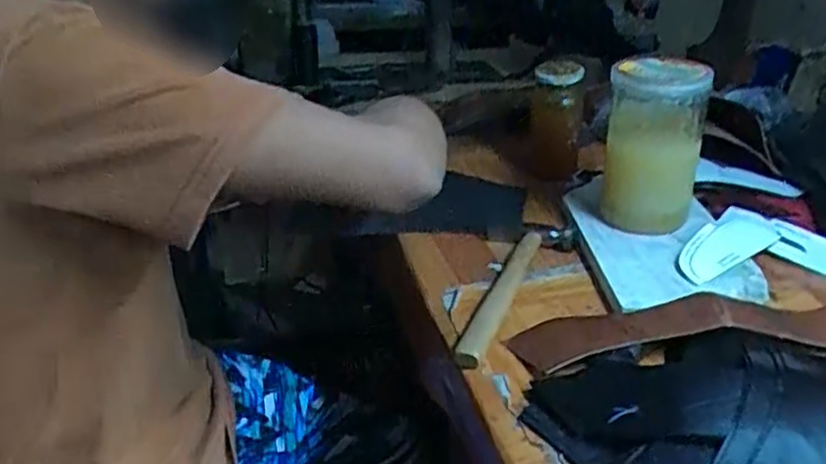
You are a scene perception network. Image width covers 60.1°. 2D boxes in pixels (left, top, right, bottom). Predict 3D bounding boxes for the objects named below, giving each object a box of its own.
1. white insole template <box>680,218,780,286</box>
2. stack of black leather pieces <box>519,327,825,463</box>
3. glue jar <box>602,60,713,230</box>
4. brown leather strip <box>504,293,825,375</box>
[{"bbox_3d":[0.308,0.014,0.714,0.138,0.007,0.056,-24,44,-30],"label":"white insole template"},{"bbox_3d":[0.226,0.136,0.493,0.247,0.030,0.182,-6,27,-12],"label":"stack of black leather pieces"},{"bbox_3d":[0.249,-0.090,0.742,0.092,0.158,0.080,7,29,17],"label":"glue jar"},{"bbox_3d":[0.253,0.078,0.599,0.332,0.027,0.074,-1,27,-3],"label":"brown leather strip"}]

